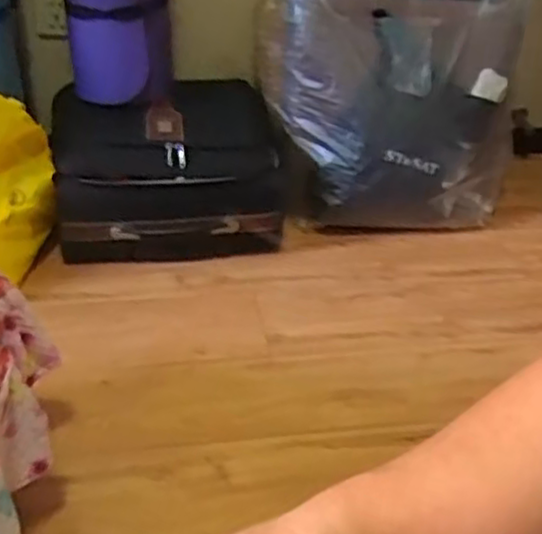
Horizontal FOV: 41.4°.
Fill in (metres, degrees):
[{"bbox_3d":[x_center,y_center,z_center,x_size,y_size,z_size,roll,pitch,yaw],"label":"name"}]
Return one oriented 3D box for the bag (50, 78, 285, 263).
[{"bbox_3d":[-0.206,-0.191,1.457,0.438,0.278,0.286,-5,39,-13],"label":"bag"}]

